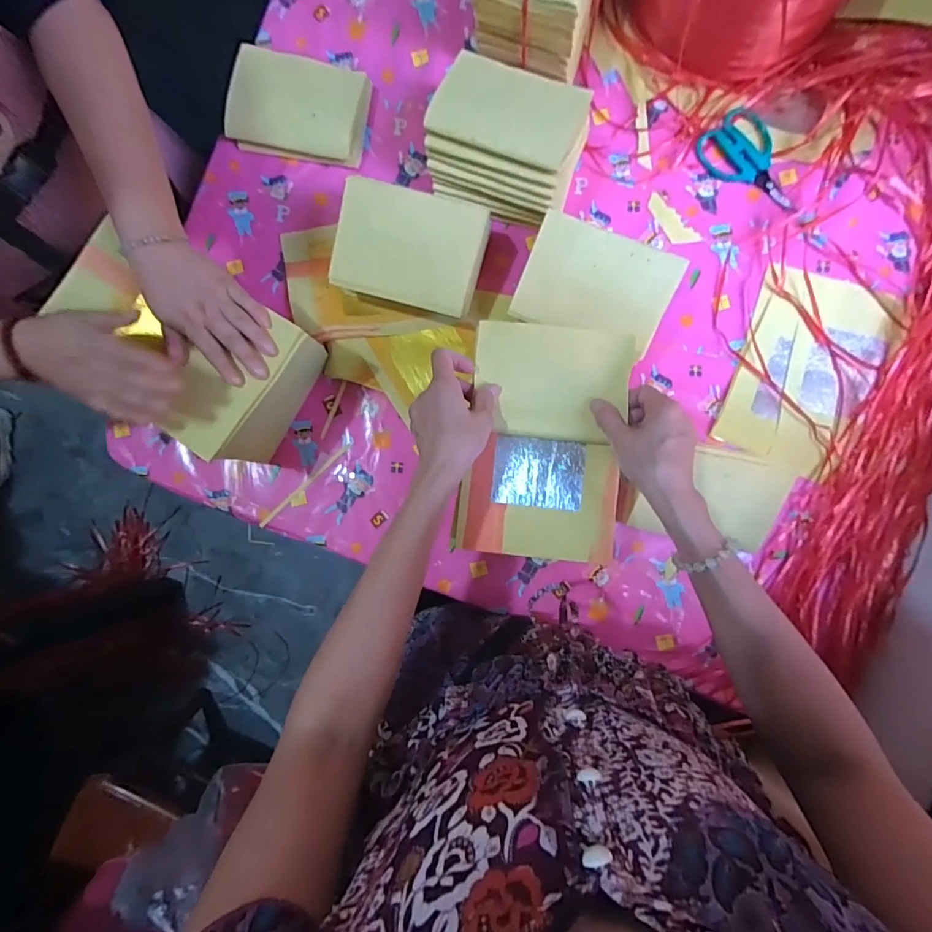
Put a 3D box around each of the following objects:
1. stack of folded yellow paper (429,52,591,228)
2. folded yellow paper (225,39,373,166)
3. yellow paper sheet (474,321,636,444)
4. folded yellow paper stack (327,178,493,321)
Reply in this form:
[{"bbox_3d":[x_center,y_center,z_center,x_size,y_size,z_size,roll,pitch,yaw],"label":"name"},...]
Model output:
[{"bbox_3d":[0.048,-0.381,0.583,0.171,0.097,0.140,16,88,4],"label":"stack of folded yellow paper"},{"bbox_3d":[-0.214,-0.451,0.617,0.166,0.066,0.094,12,88,4],"label":"folded yellow paper"},{"bbox_3d":[0.086,-0.087,0.497,0.153,0.014,0.116,7,88,4],"label":"yellow paper sheet"},{"bbox_3d":[-0.065,-0.252,0.578,0.163,0.083,0.119,13,88,4],"label":"folded yellow paper stack"}]

